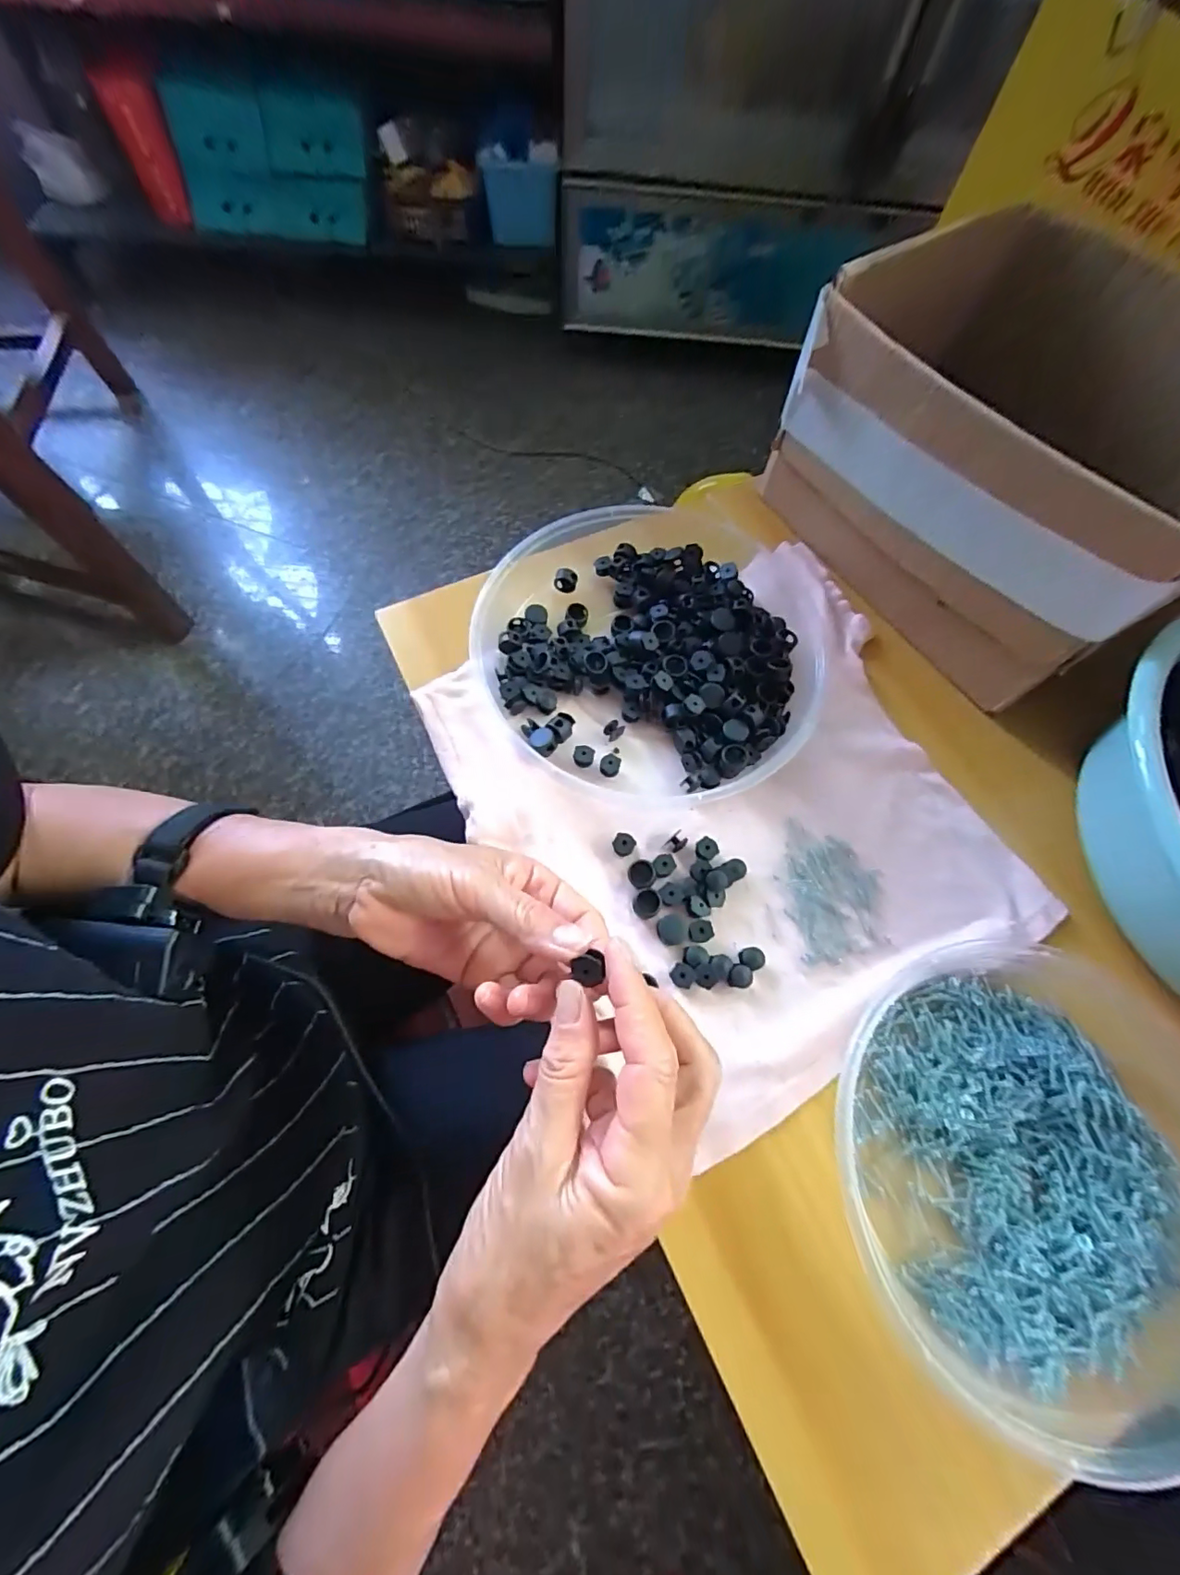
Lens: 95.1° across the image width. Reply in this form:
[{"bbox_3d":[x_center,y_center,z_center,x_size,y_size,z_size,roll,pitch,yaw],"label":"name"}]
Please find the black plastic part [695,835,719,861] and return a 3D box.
[{"bbox_3d":[0.073,0.038,0.337,0.015,0.006,0.013,-37,75,-16],"label":"black plastic part"}]

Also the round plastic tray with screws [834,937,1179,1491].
[{"bbox_3d":[0.227,0.185,0.268,0.207,0.039,0.191,1,68,-3],"label":"round plastic tray with screws"}]

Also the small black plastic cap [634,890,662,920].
[{"bbox_3d":[0.034,0.070,0.323,0.016,0.004,0.017,1,68,-3],"label":"small black plastic cap"}]

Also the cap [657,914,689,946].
[{"bbox_3d":[0.049,0.085,0.320,0.017,0.004,0.017,-5,68,-5],"label":"cap"}]

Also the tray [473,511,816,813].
[{"bbox_3d":[0.037,-0.109,0.383,0.240,0.033,0.231,19,68,4],"label":"tray"}]

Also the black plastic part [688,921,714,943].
[{"bbox_3d":[0.066,0.085,0.318,0.014,0.004,0.012,-4,68,-5],"label":"black plastic part"}]

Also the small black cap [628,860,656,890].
[{"bbox_3d":[0.032,0.053,0.329,0.016,0.007,0.017,0,69,-1],"label":"small black cap"}]

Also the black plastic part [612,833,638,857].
[{"bbox_3d":[0.021,0.036,0.339,0.013,0.009,0.013,1,68,-3],"label":"black plastic part"}]

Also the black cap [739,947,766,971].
[{"bbox_3d":[0.094,0.100,0.316,0.015,0.007,0.012,-5,69,-3],"label":"black cap"}]

